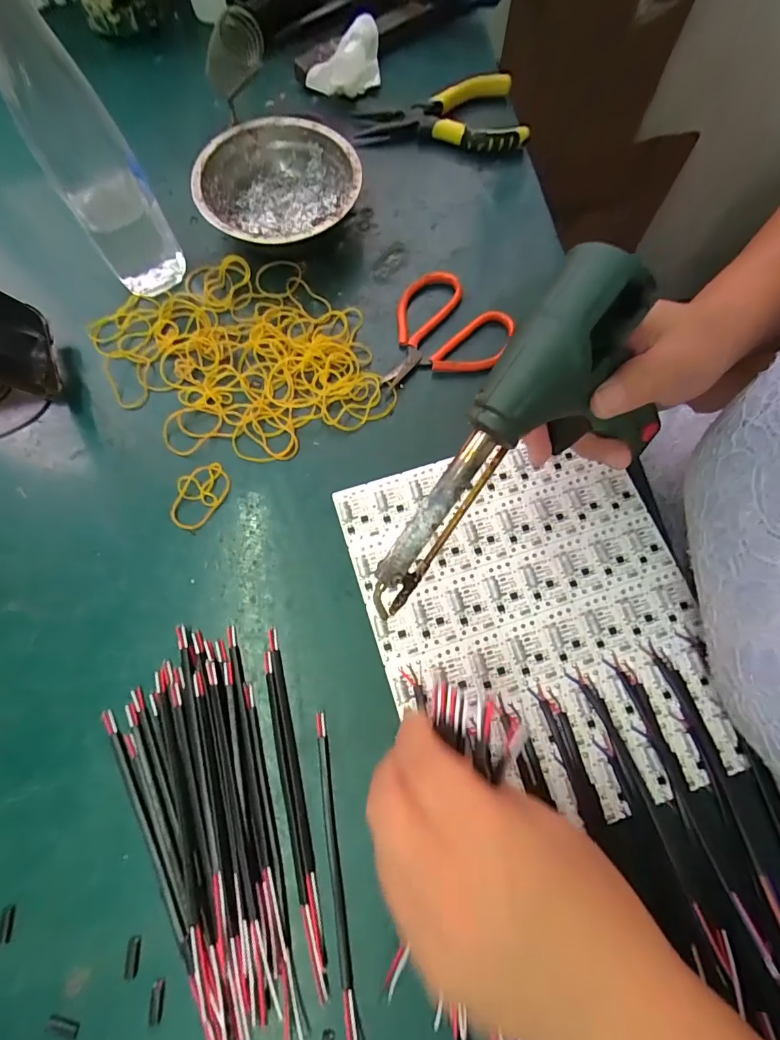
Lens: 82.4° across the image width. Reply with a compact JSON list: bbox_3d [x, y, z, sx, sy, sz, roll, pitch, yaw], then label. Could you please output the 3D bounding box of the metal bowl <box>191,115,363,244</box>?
[{"bbox_3d":[-0.086,-0.254,0.353,0.120,0.043,0.120,0,73,-1],"label":"metal bowl"}]

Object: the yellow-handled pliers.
[{"bbox_3d":[0.045,-0.356,0.395,0.143,0.022,0.072,-11,74,-5],"label":"yellow-handled pliers"}]

